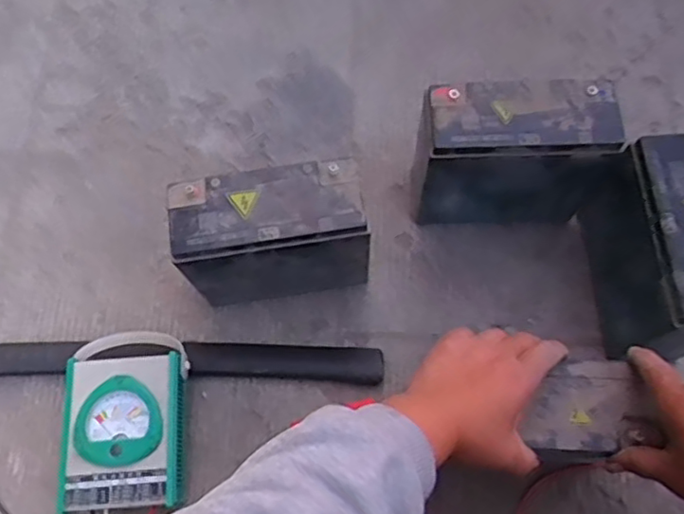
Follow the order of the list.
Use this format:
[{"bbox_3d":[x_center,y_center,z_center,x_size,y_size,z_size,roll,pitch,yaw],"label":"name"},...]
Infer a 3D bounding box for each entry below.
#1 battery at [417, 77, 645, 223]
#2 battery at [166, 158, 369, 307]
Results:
[{"bbox_3d":[0.171,-0.095,0.665,0.185,0.180,0.083,1,70,-1],"label":"battery"},{"bbox_3d":[-0.064,-0.019,0.621,0.178,0.142,0.077,-10,70,-2],"label":"battery"}]

